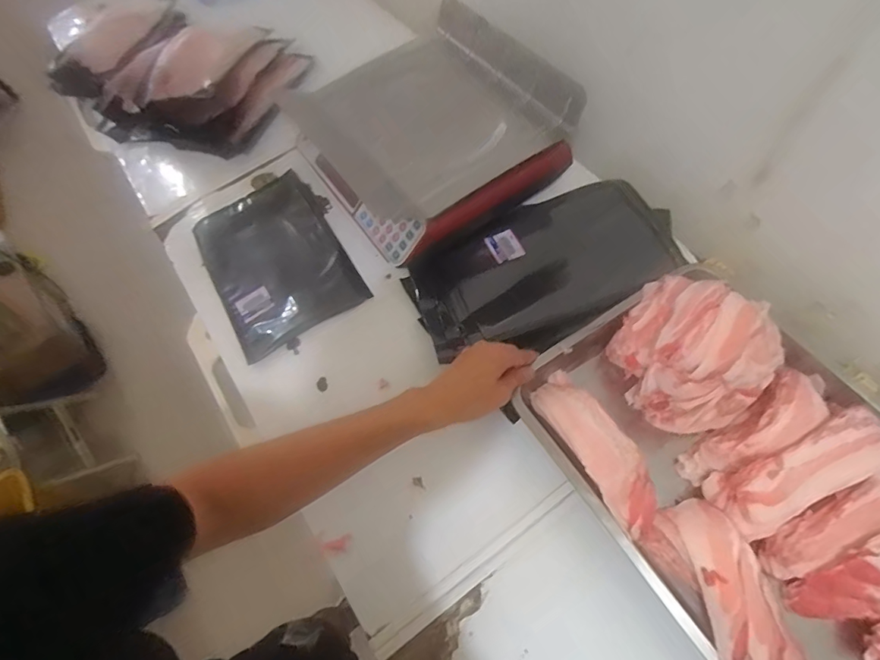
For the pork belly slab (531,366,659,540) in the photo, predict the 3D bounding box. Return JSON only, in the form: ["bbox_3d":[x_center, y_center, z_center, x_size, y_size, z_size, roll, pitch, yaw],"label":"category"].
[{"bbox_3d":[0.178,0.130,0.541,0.068,0.033,0.195,-21,56,-20],"label":"pork belly slab"}]

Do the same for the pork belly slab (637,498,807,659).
[{"bbox_3d":[0.287,0.268,0.467,0.089,0.076,0.189,-11,53,-13],"label":"pork belly slab"}]

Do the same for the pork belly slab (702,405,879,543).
[{"bbox_3d":[0.378,0.144,0.485,0.184,0.056,0.065,-27,56,0],"label":"pork belly slab"}]

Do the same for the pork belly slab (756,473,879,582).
[{"bbox_3d":[0.414,0.200,0.486,0.170,0.034,0.045,-30,57,1],"label":"pork belly slab"}]

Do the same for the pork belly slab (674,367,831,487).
[{"bbox_3d":[0.352,0.114,0.529,0.179,0.056,0.062,-38,59,6],"label":"pork belly slab"}]

